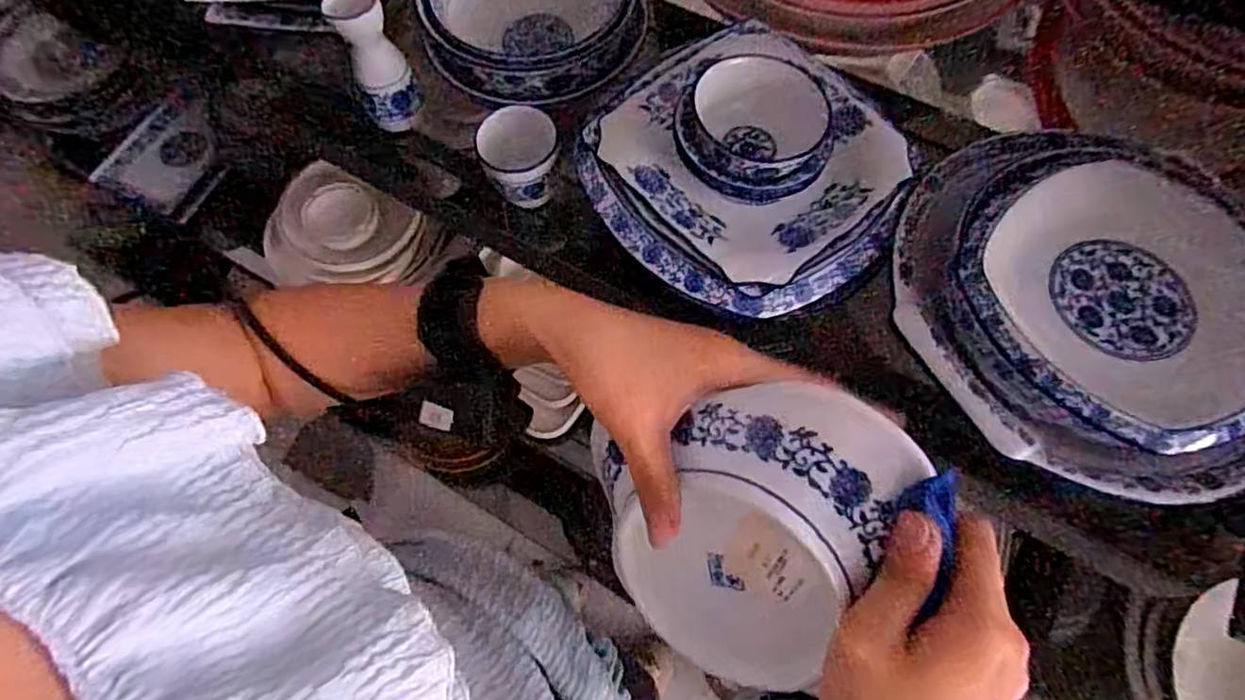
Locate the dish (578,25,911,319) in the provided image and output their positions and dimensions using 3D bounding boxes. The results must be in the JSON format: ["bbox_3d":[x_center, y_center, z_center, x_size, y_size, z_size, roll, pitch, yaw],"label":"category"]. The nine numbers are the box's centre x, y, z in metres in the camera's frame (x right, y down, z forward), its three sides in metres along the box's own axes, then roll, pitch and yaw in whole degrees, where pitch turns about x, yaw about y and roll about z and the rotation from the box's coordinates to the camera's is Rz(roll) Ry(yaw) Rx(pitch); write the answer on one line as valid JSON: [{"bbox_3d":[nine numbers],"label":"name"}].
[{"bbox_3d":[0.098,-0.146,0.497,0.232,0.047,0.233,-38,77,-11],"label":"dish"}]

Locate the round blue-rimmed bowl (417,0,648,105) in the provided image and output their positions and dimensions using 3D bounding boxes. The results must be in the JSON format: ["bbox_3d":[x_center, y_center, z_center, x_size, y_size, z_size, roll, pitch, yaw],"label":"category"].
[{"bbox_3d":[-0.078,-0.307,0.594,0.191,0.071,0.177,0,73,0],"label":"round blue-rimmed bowl"}]

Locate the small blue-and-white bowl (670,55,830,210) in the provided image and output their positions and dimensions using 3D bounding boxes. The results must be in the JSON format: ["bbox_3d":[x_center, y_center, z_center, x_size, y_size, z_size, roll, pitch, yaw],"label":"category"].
[{"bbox_3d":[0.096,-0.158,0.476,0.106,0.053,0.108,0,73,0],"label":"small blue-and-white bowl"}]

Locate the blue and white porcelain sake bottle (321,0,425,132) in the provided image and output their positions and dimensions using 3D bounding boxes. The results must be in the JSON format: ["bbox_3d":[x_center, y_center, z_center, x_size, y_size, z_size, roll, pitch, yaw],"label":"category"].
[{"bbox_3d":[-0.222,-0.260,0.589,0.057,0.116,0.056,-29,75,-8],"label":"blue and white porcelain sake bottle"}]

